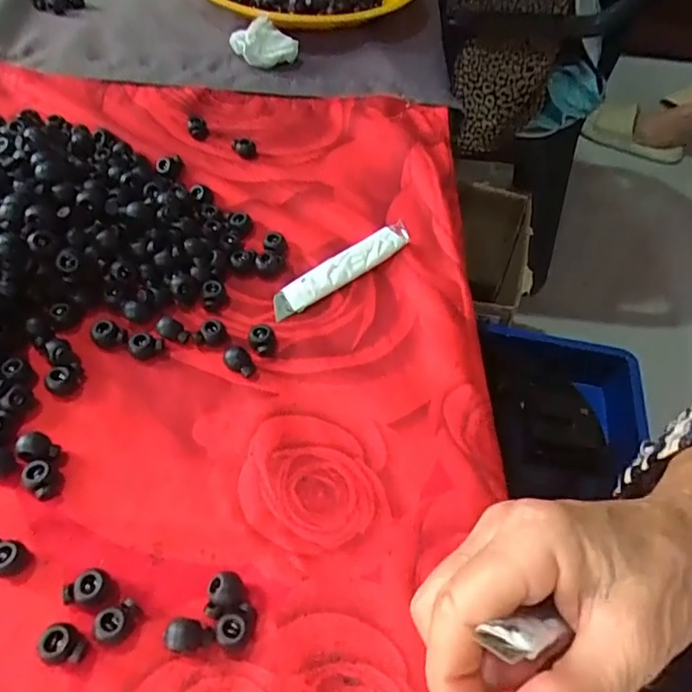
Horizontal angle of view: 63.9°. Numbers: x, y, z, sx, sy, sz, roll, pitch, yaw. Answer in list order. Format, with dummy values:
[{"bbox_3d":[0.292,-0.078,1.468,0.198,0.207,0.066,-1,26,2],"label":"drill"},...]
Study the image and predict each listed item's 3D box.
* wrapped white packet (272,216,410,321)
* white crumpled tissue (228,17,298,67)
[{"bbox_3d":[-0.002,-0.052,0.360,0.110,0.010,0.020,-34,63,-27],"label":"wrapped white packet"},{"bbox_3d":[-0.076,-0.283,0.520,0.061,0.037,0.030,0,53,-6],"label":"white crumpled tissue"}]

